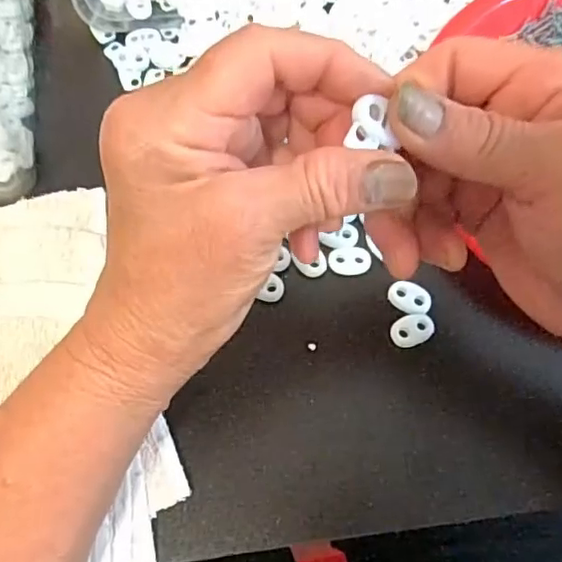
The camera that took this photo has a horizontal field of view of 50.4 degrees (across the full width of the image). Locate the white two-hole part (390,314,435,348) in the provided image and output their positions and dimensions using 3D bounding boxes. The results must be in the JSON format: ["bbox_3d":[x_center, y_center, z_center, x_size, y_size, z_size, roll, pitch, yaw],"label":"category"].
[{"bbox_3d":[0.067,0.025,0.306,0.022,0.004,0.016,-18,69,-6],"label":"white two-hole part"}]

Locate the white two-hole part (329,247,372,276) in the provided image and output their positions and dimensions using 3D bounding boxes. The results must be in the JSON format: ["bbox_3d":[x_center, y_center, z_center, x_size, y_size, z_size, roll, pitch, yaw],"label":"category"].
[{"bbox_3d":[0.037,-0.011,0.321,0.022,0.004,0.015,-4,69,-1],"label":"white two-hole part"}]

